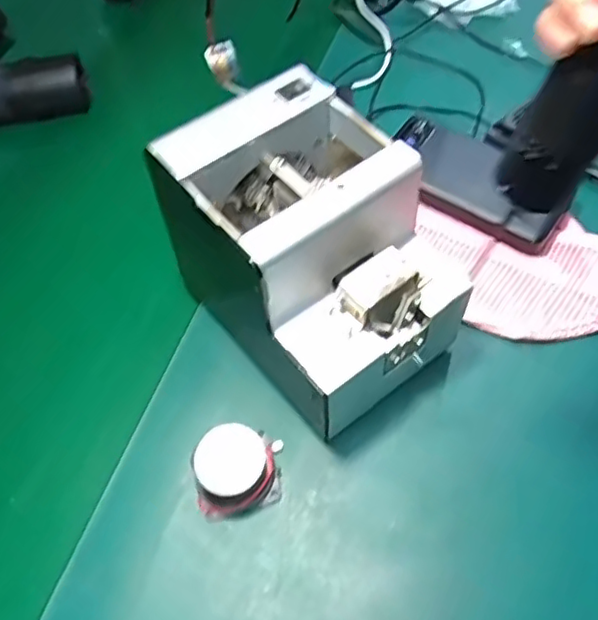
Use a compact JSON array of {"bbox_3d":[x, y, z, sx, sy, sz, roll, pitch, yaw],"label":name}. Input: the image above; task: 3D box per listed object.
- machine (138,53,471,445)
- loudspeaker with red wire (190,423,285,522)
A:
[{"bbox_3d":[0.012,-0.035,0.426,0.124,0.148,0.175,-36,60,-17],"label":"machine"},{"bbox_3d":[-0.038,0.102,0.407,0.055,0.035,0.047,-11,56,-2],"label":"loudspeaker with red wire"}]

